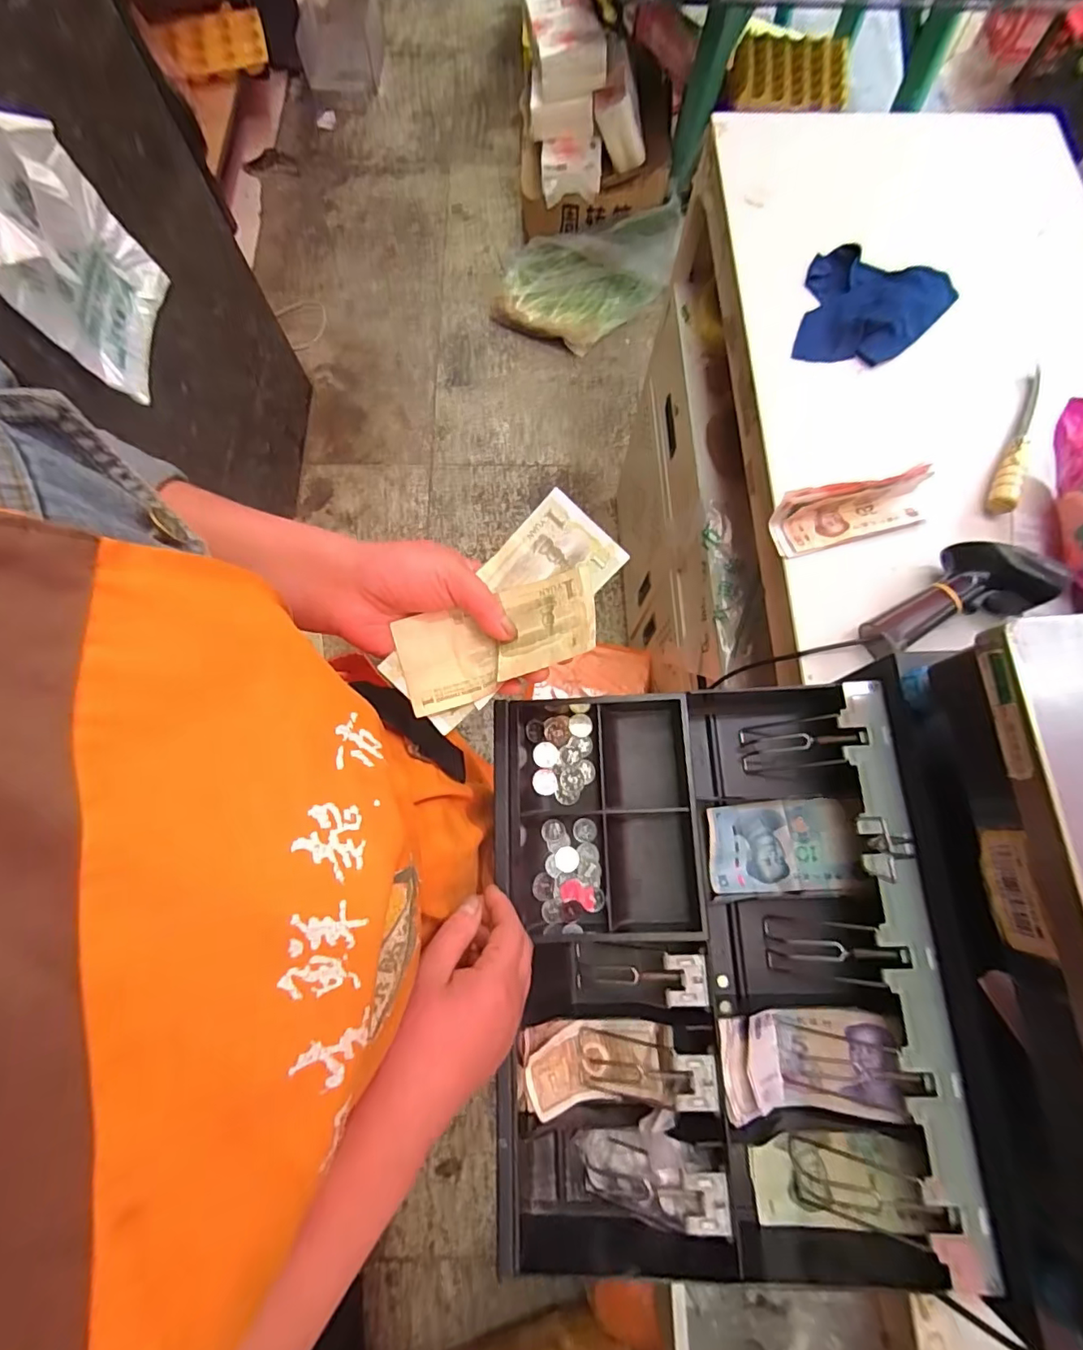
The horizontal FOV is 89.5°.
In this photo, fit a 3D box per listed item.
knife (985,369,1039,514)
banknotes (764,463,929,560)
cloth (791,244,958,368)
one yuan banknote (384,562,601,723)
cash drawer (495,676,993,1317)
[{"bbox_3d":[0.500,-0.251,0.566,0.025,0.025,0.199,26,76,8],"label":"knife"},{"bbox_3d":[0.308,-0.158,0.530,0.155,0.041,0.046,-12,75,-3],"label":"banknotes"},{"bbox_3d":[0.372,-0.408,0.611,0.153,0.017,0.155,21,76,6],"label":"cloth"},{"bbox_3d":[-0.026,-0.021,0.329,0.125,0.034,0.056,-22,75,7],"label":"one yuan banknote"},{"bbox_3d":[0.122,0.204,0.402,0.305,0.076,0.386,-2,75,0],"label":"cash drawer"}]

